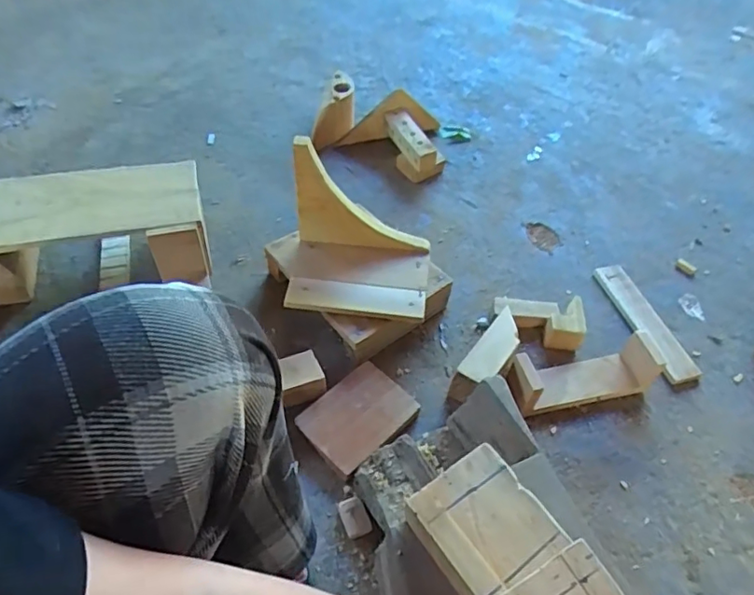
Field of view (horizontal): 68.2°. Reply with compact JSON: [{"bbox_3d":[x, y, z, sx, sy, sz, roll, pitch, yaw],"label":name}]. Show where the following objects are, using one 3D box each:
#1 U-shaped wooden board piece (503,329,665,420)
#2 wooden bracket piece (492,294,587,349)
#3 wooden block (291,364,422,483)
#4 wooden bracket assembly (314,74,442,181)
[{"bbox_3d":[0.292,0.111,0.799,0.219,0.077,0.066,-9,51,-13],"label":"U-shaped wooden board piece"},{"bbox_3d":[0.260,0.043,0.879,0.143,0.049,0.087,-1,50,-6],"label":"wooden bracket piece"},{"bbox_3d":[-0.025,0.167,0.761,0.146,0.032,0.109,-36,61,-30],"label":"wooden block"},{"bbox_3d":[0.004,-0.347,1.140,0.265,0.103,0.212,4,50,-2],"label":"wooden bracket assembly"}]

